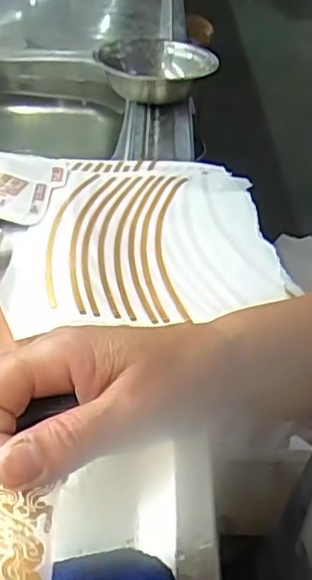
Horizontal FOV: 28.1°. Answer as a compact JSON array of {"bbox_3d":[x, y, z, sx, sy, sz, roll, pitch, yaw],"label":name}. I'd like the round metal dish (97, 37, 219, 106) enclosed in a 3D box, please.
[{"bbox_3d":[-0.002,-0.295,0.843,0.148,0.045,0.166,22,41,22],"label":"round metal dish"}]

